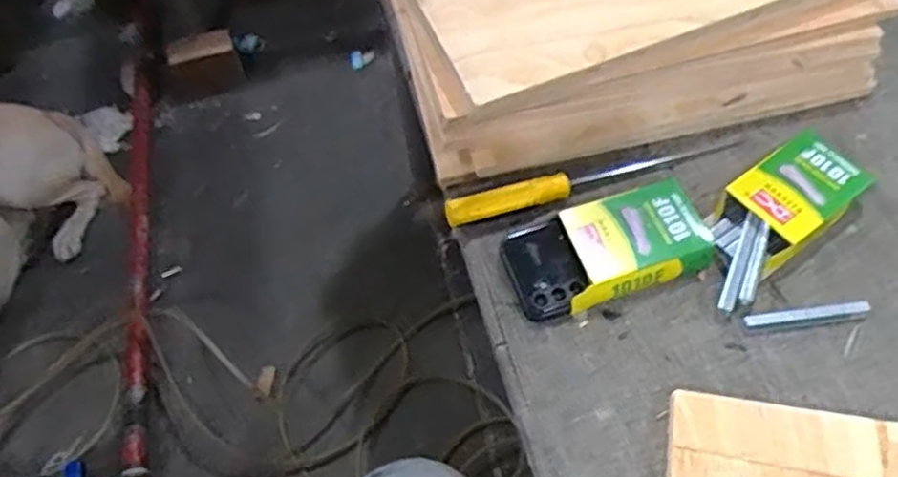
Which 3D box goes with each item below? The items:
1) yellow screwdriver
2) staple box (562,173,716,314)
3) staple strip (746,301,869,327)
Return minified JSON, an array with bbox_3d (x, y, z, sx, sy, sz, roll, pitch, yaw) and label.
[{"bbox_3d":[0.138,-0.059,0.647,0.291,0.025,0.020,-16,58,-8],"label":"yellow screwdriver"},{"bbox_3d":[0.155,0.001,0.606,0.129,0.025,0.084,-16,58,-8],"label":"staple box"},{"bbox_3d":[0.290,0.061,0.578,0.100,0.006,0.011,-5,57,-1],"label":"staple strip"}]

